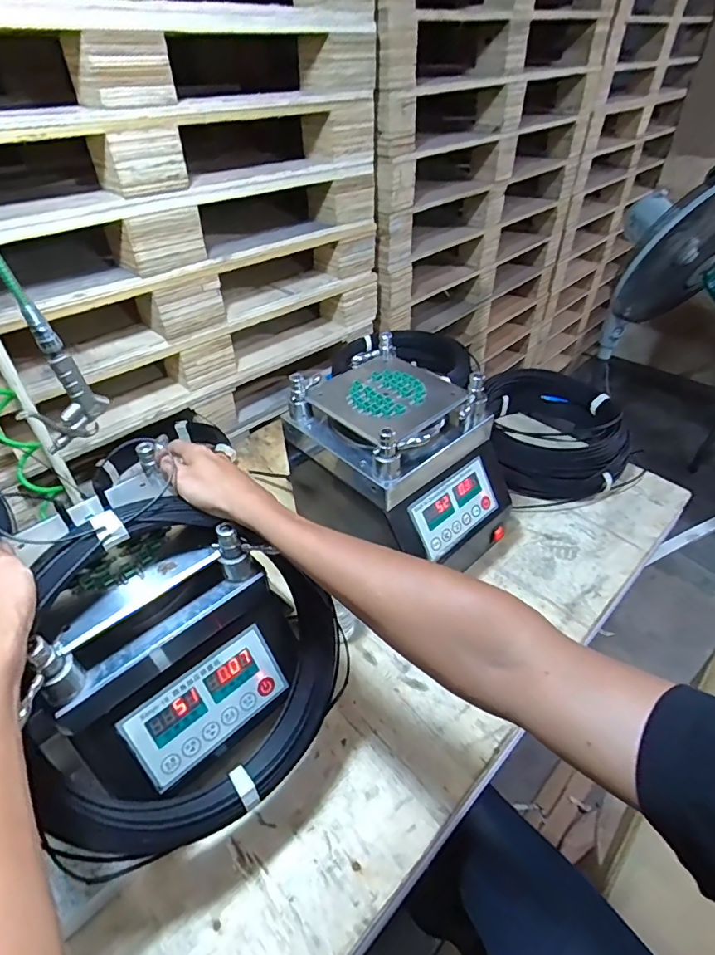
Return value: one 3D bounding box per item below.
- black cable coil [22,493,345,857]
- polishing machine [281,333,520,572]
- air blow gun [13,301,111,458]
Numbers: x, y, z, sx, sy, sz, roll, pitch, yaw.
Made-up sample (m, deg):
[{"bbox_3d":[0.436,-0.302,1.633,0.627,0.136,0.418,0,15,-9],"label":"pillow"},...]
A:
[{"bbox_3d":[-0.172,0.190,0.461,0.056,0.303,0.281,-8,52,61],"label":"black cable coil"},{"bbox_3d":[0.068,-0.014,0.750,0.234,0.272,0.283,-32,51,-29],"label":"polishing machine"},{"bbox_3d":[-0.373,-0.107,0.605,0.023,0.196,0.091,30,51,29],"label":"air blow gun"}]

